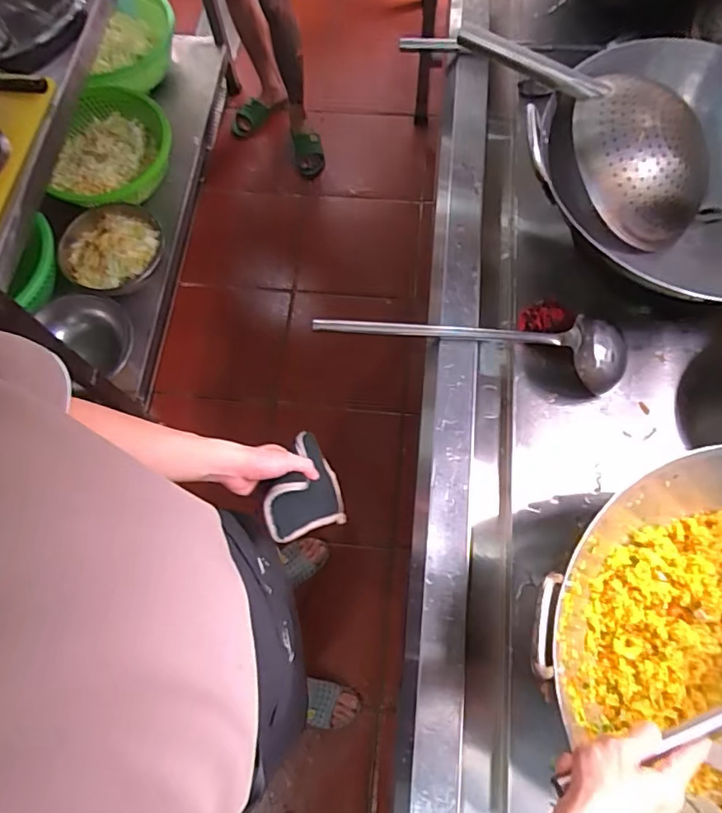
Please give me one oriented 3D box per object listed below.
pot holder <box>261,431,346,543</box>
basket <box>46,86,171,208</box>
[{"bbox_3d":[-0.079,0.120,0.768,0.140,0.030,0.143,17,67,-46],"label":"pot holder"},{"bbox_3d":[-0.754,-0.764,1.623,0.341,0.119,0.370,5,70,4],"label":"basket"}]

